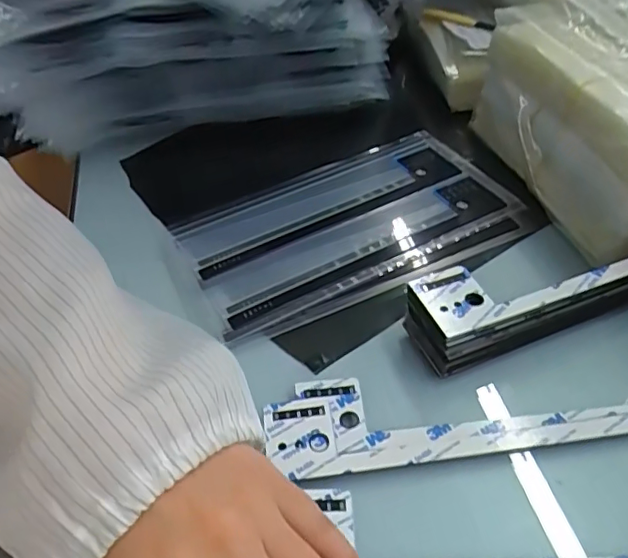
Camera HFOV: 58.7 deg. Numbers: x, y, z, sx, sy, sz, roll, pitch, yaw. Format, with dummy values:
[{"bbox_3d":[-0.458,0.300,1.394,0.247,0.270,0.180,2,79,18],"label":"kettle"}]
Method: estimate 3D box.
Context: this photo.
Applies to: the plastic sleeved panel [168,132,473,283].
[{"bbox_3d":[0.008,-0.063,0.430,0.225,0.006,0.072,-23,47,-14],"label":"plastic sleeved panel"}]

